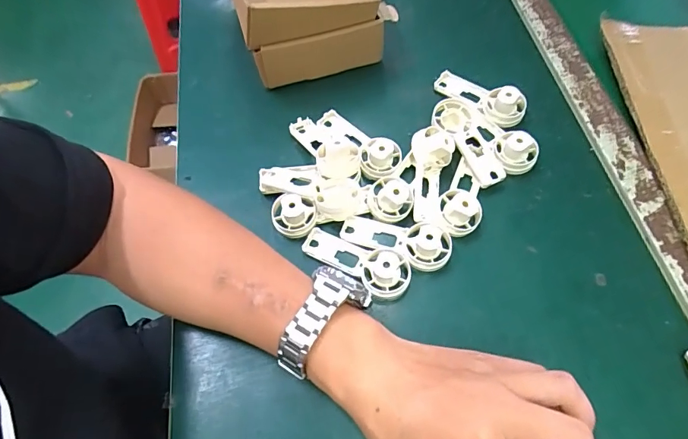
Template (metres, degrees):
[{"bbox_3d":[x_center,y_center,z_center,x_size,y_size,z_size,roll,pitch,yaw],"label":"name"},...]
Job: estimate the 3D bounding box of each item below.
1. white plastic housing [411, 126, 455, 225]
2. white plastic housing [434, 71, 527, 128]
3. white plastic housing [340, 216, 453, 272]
[{"bbox_3d":[0.078,-0.038,0.386,0.035,0.025,0.090,6,74,4],"label":"white plastic housing"},{"bbox_3d":[0.135,-0.124,0.432,0.092,0.035,0.035,35,68,18],"label":"white plastic housing"},{"bbox_3d":[0.044,0.015,0.367,0.092,0.023,0.038,12,62,21],"label":"white plastic housing"}]

